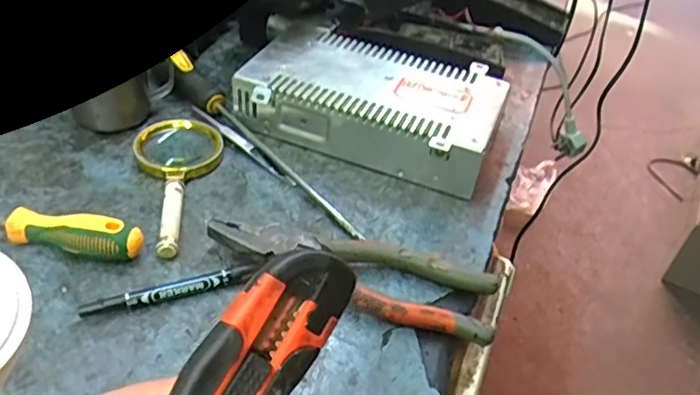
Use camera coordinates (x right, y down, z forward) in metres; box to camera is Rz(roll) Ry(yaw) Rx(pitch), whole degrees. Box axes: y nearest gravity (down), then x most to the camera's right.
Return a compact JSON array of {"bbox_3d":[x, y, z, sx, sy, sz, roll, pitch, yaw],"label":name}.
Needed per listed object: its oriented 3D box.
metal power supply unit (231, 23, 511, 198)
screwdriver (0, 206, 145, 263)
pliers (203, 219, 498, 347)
[{"bbox_3d":[0.023,-0.085,0.535,0.208,0.051,0.133,19,43,13],"label":"metal power supply unit"},{"bbox_3d":[-0.203,0.025,0.399,0.134,0.031,0.023,10,42,2],"label":"screwdriver"},{"bbox_3d":[-0.001,0.050,0.408,0.193,0.025,0.062,11,42,4],"label":"pliers"}]

